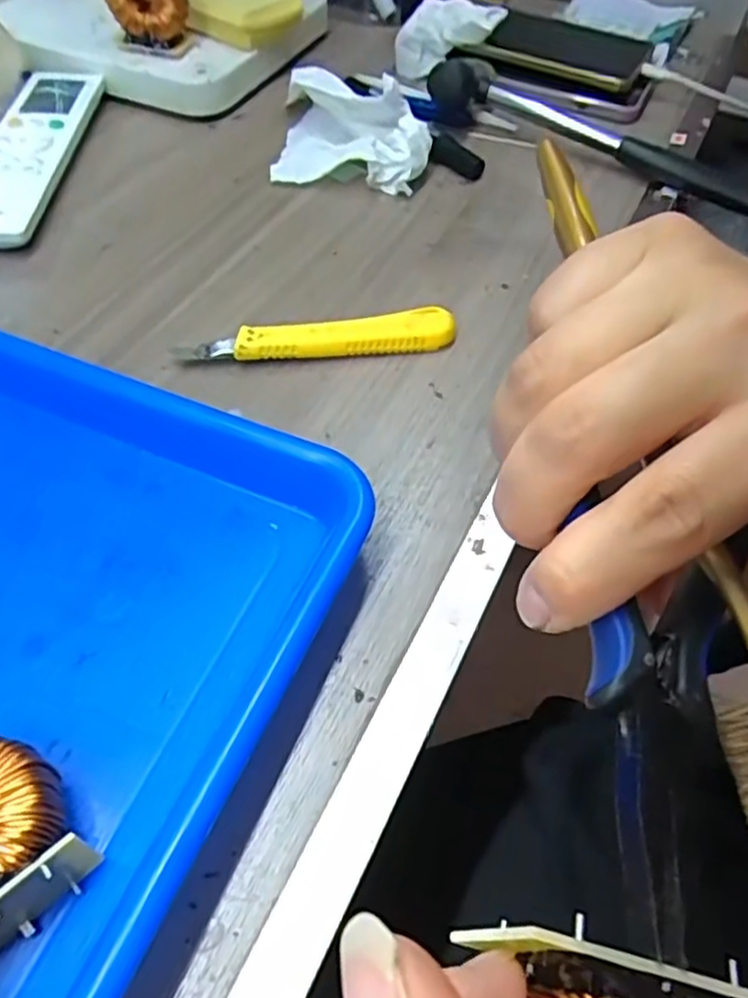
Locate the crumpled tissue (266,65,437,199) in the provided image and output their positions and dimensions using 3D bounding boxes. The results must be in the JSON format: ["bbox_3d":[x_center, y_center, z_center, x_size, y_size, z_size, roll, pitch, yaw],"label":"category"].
[{"bbox_3d":[-0.014,-0.241,0.450,0.103,0.043,0.076,11,54,2],"label":"crumpled tissue"}]

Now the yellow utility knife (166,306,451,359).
[{"bbox_3d":[-0.028,-0.081,0.345,0.137,0.018,0.018,-4,55,-9],"label":"yellow utility knife"}]

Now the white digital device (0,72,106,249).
[{"bbox_3d":[-0.219,-0.222,0.434,0.052,0.018,0.195,2,54,-4],"label":"white digital device"}]

